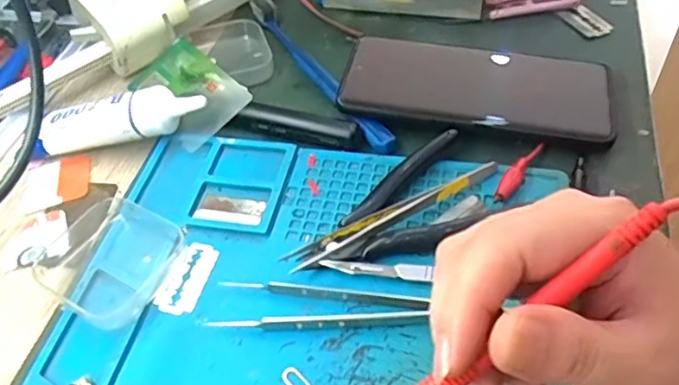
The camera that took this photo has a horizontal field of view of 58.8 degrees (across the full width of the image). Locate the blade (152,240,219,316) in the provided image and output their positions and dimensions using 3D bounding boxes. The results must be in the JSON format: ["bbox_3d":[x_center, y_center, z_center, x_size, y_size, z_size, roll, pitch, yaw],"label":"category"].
[{"bbox_3d":[-0.079,0.043,0.315,0.022,0.004,0.043,11,51,15],"label":"blade"}]

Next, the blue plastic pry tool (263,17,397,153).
[{"bbox_3d":[-0.012,-0.079,0.412,0.013,0.008,0.169,-26,52,-16],"label":"blue plastic pry tool"}]

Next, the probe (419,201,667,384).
[{"bbox_3d":[0.049,0.046,0.186,0.126,0.008,0.009,-40,53,3],"label":"probe"}]

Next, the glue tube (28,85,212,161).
[{"bbox_3d":[-0.138,-0.044,0.379,0.110,0.033,0.030,-1,49,5],"label":"glue tube"}]

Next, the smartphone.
[{"bbox_3d":[0.085,-0.067,0.377,0.162,0.009,0.070,8,56,10],"label":"smartphone"}]

